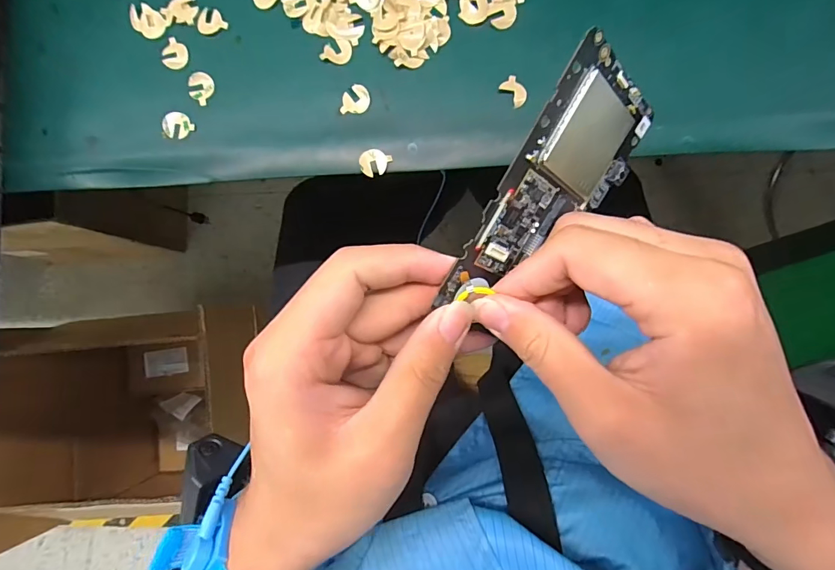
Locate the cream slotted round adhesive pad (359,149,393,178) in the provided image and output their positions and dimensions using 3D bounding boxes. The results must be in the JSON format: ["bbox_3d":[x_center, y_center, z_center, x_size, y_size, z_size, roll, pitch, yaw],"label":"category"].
[{"bbox_3d":[-0.027,-0.078,0.275,0.017,0.004,0.017,0,93,-1],"label":"cream slotted round adhesive pad"}]

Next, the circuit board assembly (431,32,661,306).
[{"bbox_3d":[0.060,-0.037,0.187,0.005,0.064,0.112,42,106,48],"label":"circuit board assembly"}]

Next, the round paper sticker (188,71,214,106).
[{"bbox_3d":[-0.145,-0.131,0.288,0.017,0.004,0.021,14,91,-4],"label":"round paper sticker"}]

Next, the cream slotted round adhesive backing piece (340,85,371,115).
[{"bbox_3d":[-0.040,-0.119,0.275,0.019,0.004,0.017,-1,90,6],"label":"cream slotted round adhesive backing piece"}]

